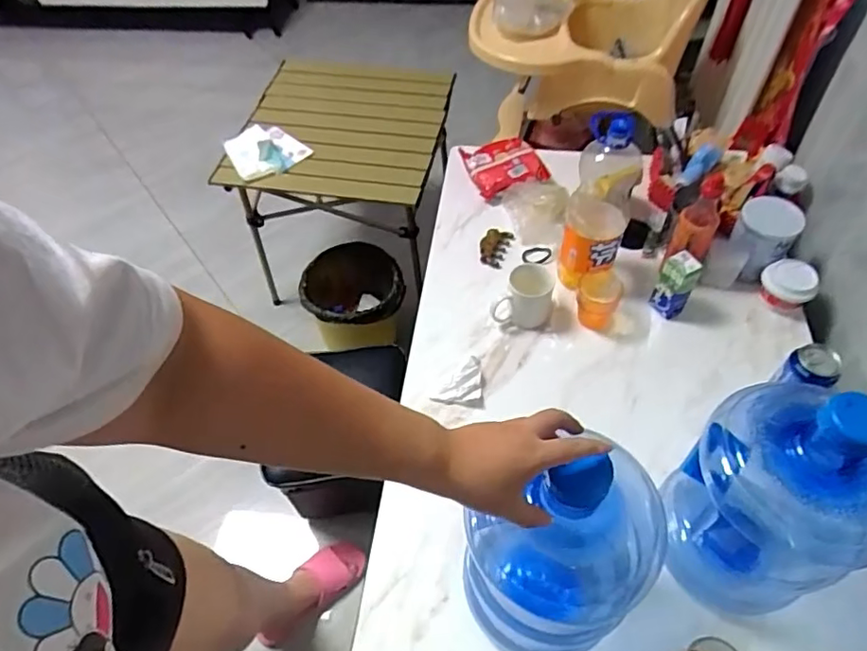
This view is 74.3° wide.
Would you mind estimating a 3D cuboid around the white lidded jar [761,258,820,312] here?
[{"bbox_3d":[0.616,-0.073,0.995,0.087,0.072,0.080,32,61,24],"label":"white lidded jar"}]

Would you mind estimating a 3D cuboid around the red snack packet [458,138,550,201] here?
[{"bbox_3d":[0.154,-0.348,1.272,0.164,0.053,0.156,-11,53,-5],"label":"red snack packet"}]

